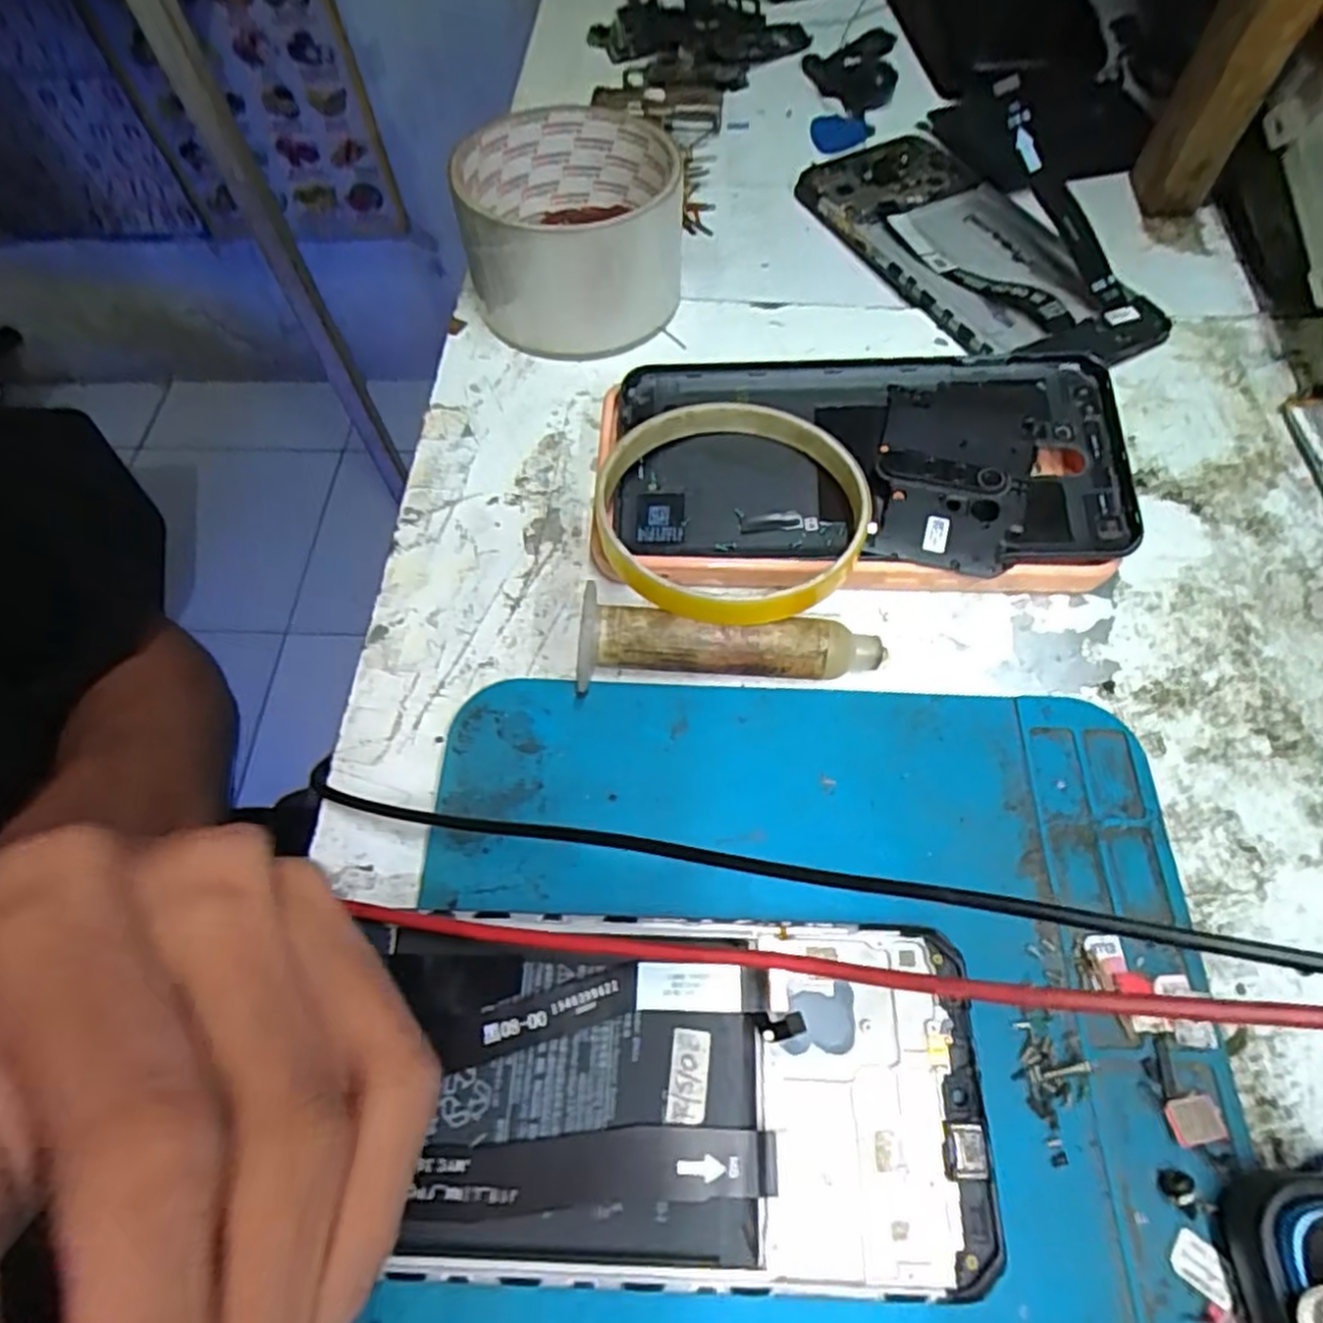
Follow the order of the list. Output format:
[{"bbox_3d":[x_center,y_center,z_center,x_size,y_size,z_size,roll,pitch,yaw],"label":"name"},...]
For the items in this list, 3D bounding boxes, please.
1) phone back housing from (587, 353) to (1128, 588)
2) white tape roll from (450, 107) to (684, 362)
[{"bbox_3d":[0.063,-0.063,0.242,0.166,0.015,0.084,-3,70,4],"label":"phone back housing"},{"bbox_3d":[-0.034,-0.166,0.286,0.081,0.050,0.087,-1,63,0],"label":"white tape roll"}]

